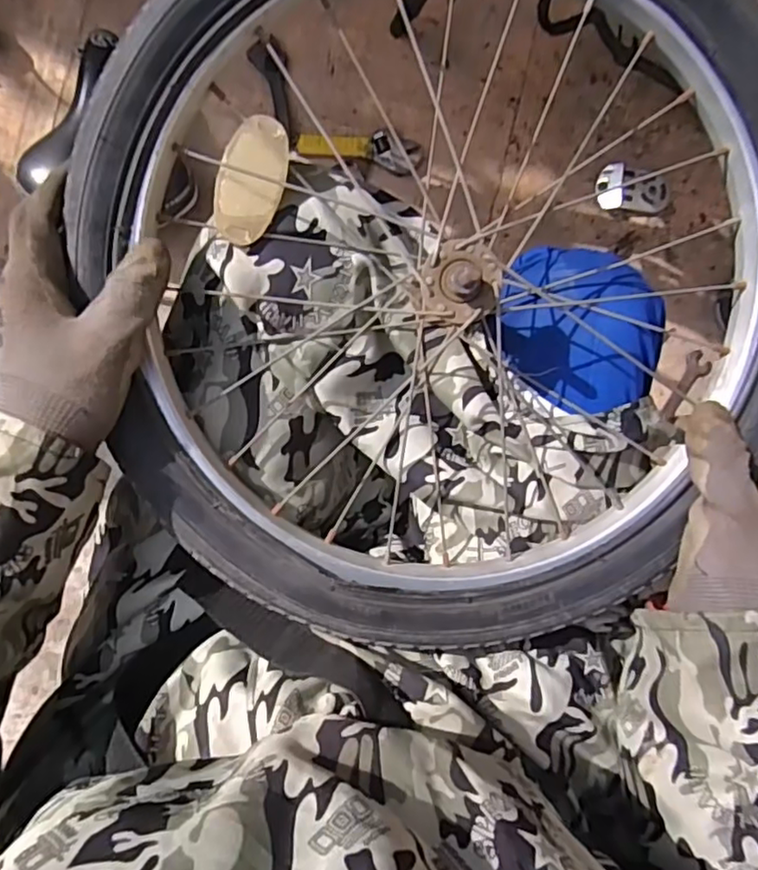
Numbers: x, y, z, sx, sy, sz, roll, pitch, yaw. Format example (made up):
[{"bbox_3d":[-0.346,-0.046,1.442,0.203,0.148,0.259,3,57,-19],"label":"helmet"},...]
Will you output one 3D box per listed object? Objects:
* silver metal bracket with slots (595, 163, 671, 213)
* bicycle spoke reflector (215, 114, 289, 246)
[{"bbox_3d":[0.352,-0.341,0.840,0.097,0.035,0.056,2,92,-4],"label":"silver metal bracket with slots"},{"bbox_3d":[-0.073,-0.145,0.350,0.035,0.012,0.068,19,98,-19],"label":"bicycle spoke reflector"}]

